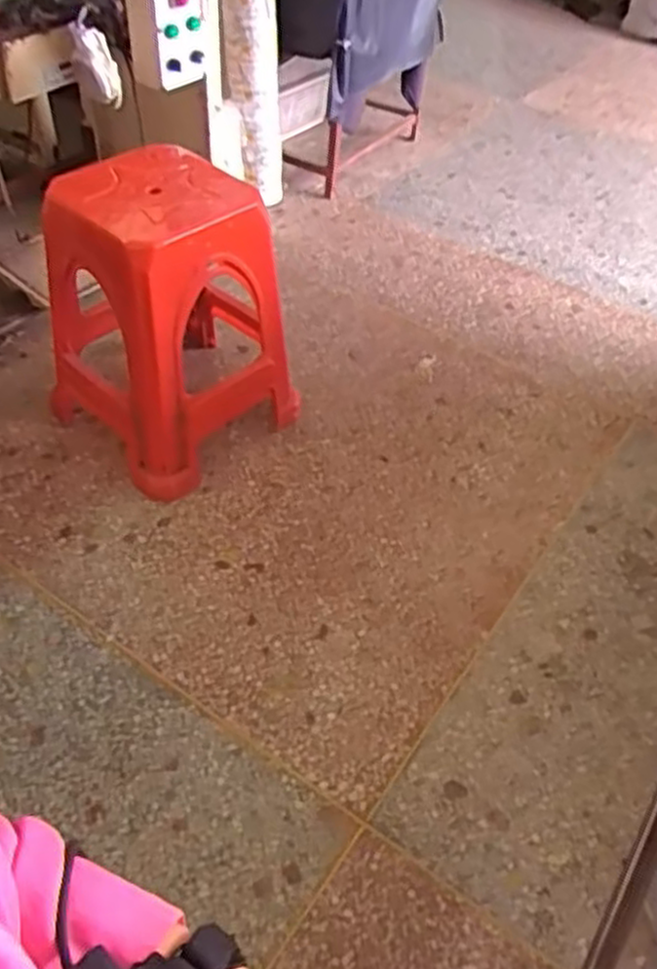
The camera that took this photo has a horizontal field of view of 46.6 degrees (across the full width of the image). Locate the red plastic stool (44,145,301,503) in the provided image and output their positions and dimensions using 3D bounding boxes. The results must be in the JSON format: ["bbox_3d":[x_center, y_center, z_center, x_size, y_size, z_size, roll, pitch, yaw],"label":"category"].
[{"bbox_3d":[-0.330,-0.333,1.583,0.409,0.515,0.423,-28,54,-28],"label":"red plastic stool"}]

